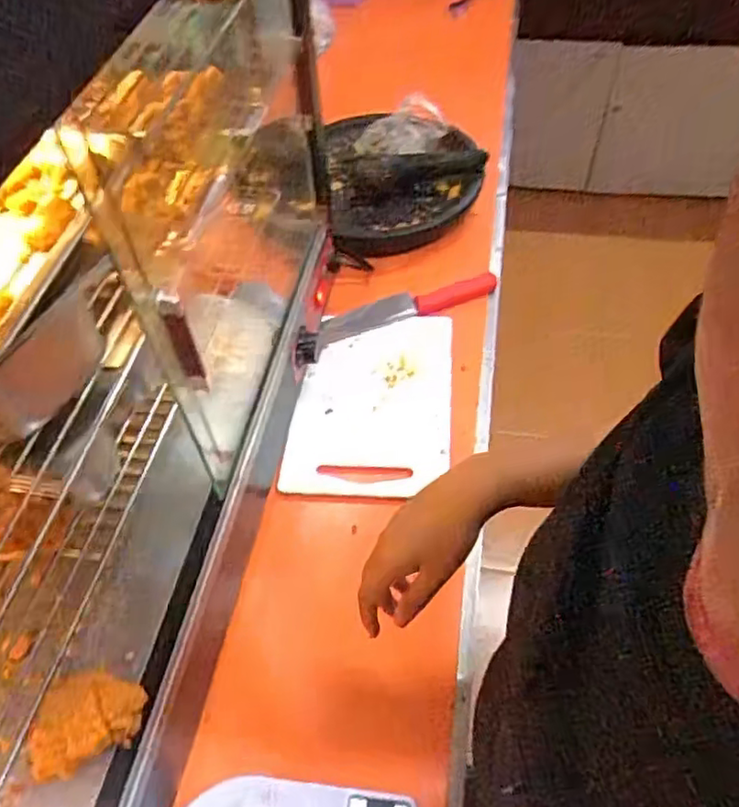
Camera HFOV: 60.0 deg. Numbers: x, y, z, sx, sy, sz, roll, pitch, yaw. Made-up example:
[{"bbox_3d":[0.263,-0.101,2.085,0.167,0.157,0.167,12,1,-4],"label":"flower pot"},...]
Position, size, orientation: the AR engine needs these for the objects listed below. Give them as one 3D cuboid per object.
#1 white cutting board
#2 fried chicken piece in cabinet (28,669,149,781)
[{"bbox_3d":[0.005,-0.005,0.873,0.207,0.015,0.294,3,54,5],"label":"white cutting board"},{"bbox_3d":[-0.221,0.247,0.509,0.084,0.052,0.068,-21,56,-12],"label":"fried chicken piece in cabinet"}]

